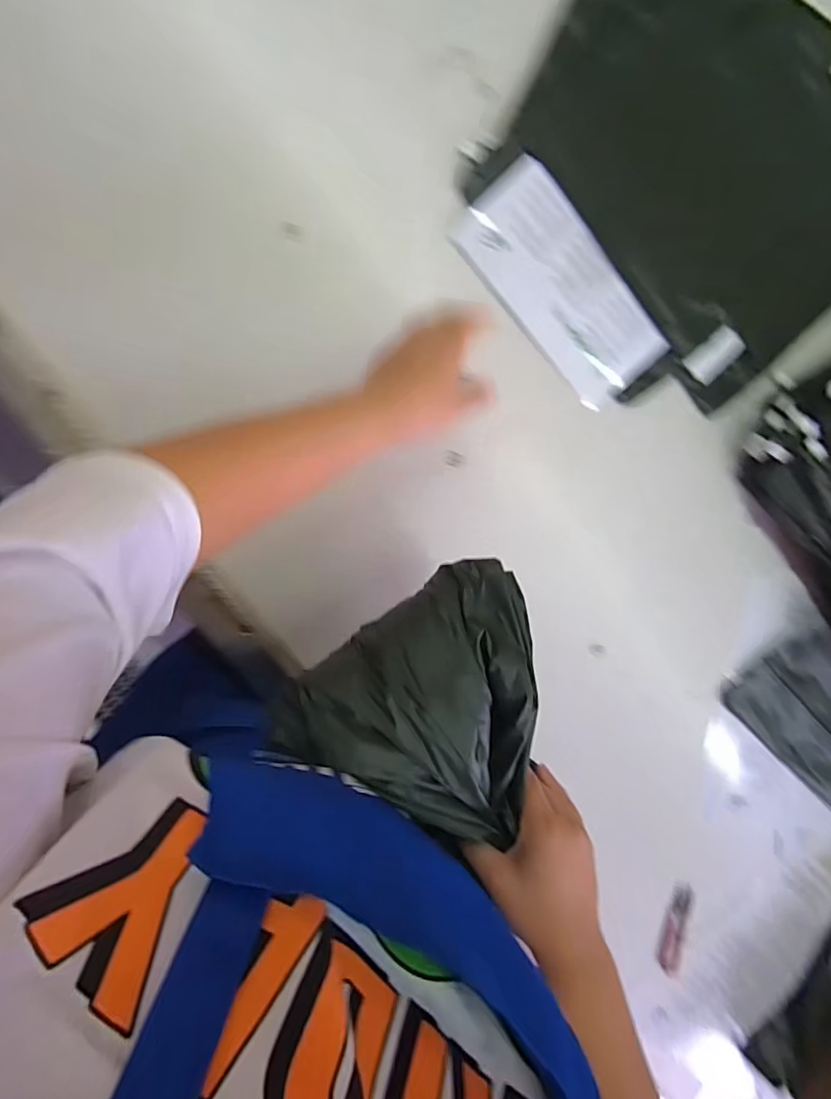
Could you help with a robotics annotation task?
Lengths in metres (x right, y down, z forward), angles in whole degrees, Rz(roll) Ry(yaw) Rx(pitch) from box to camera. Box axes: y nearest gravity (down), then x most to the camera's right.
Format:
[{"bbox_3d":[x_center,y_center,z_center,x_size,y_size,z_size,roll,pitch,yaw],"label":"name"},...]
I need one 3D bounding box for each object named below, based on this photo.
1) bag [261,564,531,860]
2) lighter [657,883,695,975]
[{"bbox_3d":[0.017,0.099,0.380,0.186,0.065,0.184,30,93,-9],"label":"bag"},{"bbox_3d":[0.305,0.444,0.606,0.031,0.012,0.102,13,95,-10],"label":"lighter"}]

